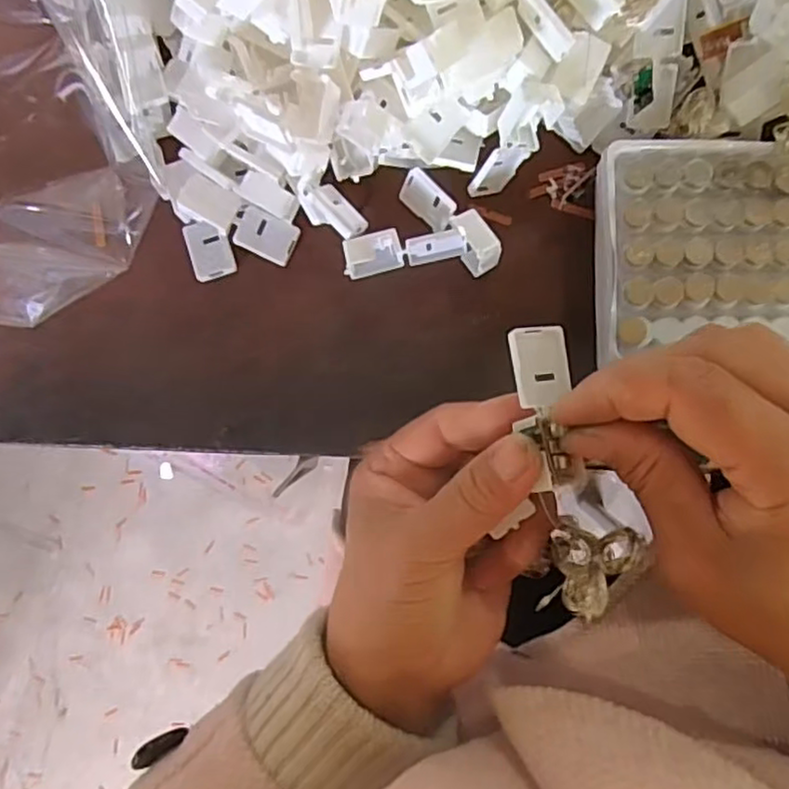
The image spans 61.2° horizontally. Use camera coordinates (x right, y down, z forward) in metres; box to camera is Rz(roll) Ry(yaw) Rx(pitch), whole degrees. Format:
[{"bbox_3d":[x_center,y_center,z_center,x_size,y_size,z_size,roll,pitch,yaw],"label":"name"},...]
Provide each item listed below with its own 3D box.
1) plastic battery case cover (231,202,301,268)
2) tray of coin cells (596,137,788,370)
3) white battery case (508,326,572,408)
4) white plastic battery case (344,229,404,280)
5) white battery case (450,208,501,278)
[{"bbox_3d":[-0.060,-0.074,0.312,0.027,0.004,0.020,24,89,4],"label":"plastic battery case cover"},{"bbox_3d":[0.151,-0.058,0.284,0.130,0.033,0.093,1,88,4],"label":"tray of coin cells"},{"bbox_3d":[0.049,-0.010,0.228,0.020,0.006,0.027,-6,86,-19],"label":"white battery case"},{"bbox_3d":[-0.010,-0.064,0.305,0.027,0.016,0.015,-15,87,3],"label":"white plastic battery case"},{"bbox_3d":[0.037,-0.069,0.300,0.015,0.019,0.028,-28,86,2],"label":"white battery case"}]

